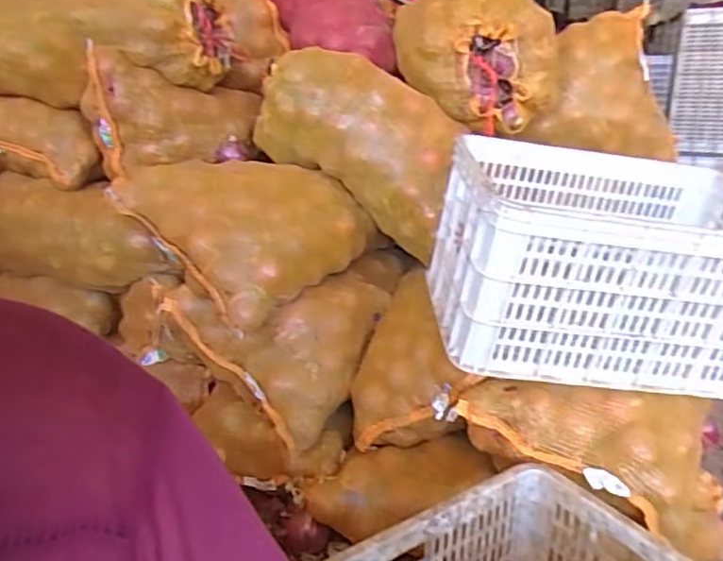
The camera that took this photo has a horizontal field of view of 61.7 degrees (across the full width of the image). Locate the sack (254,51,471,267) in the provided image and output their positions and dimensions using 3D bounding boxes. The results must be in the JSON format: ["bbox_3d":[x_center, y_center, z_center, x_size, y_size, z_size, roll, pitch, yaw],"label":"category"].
[{"bbox_3d":[0.023,-0.322,1.404,0.530,0.291,0.270,36,20,9],"label":"sack"}]

